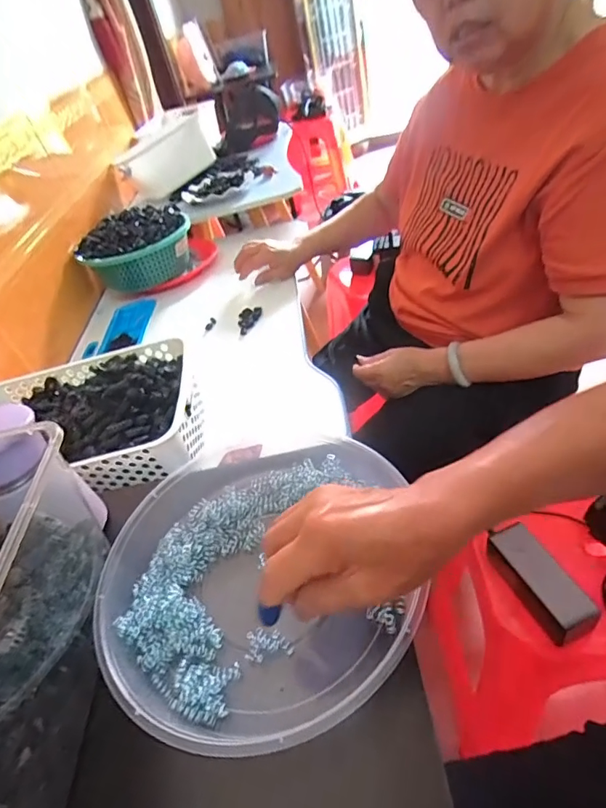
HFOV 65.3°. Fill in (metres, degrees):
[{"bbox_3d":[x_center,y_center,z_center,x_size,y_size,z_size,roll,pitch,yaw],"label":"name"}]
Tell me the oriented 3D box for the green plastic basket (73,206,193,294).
[{"bbox_3d":[-0.337,-0.321,0.989,0.230,0.119,0.182,-36,45,-22],"label":"green plastic basket"}]

